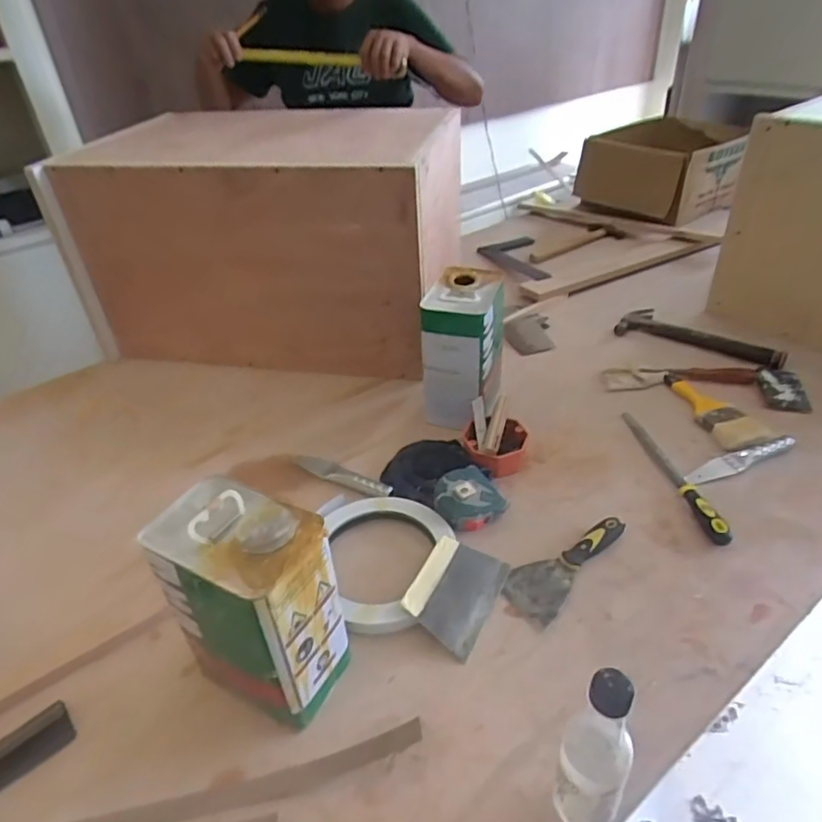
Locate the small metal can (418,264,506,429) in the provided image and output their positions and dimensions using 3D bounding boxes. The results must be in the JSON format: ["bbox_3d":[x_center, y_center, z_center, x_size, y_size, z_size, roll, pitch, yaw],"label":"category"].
[{"bbox_3d":[0.093,-0.100,1.002,0.121,0.223,0.175,6,38,13],"label":"small metal can"}]

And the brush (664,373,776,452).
[{"bbox_3d":[0.514,-0.005,1.015,0.087,0.020,0.209,-12,38,-11],"label":"brush"}]

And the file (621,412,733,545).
[{"bbox_3d":[0.400,0.085,0.903,0.033,0.028,0.292,-7,37,-4],"label":"file"}]

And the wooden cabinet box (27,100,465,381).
[{"bbox_3d":[-0.276,-0.373,1.240,0.745,0.411,0.448,4,38,10],"label":"wooden cabinet box"}]

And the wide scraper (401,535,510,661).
[{"bbox_3d":[0.055,0.230,0.751,0.099,0.015,0.138,31,48,11],"label":"wide scraper"}]

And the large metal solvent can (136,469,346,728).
[{"bbox_3d":[-0.165,0.201,0.621,0.159,0.232,0.114,17,42,24],"label":"large metal solvent can"}]

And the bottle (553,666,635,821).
[{"bbox_3d":[0.154,0.285,0.488,0.053,0.191,0.051,-2,37,2],"label":"bottle"}]

